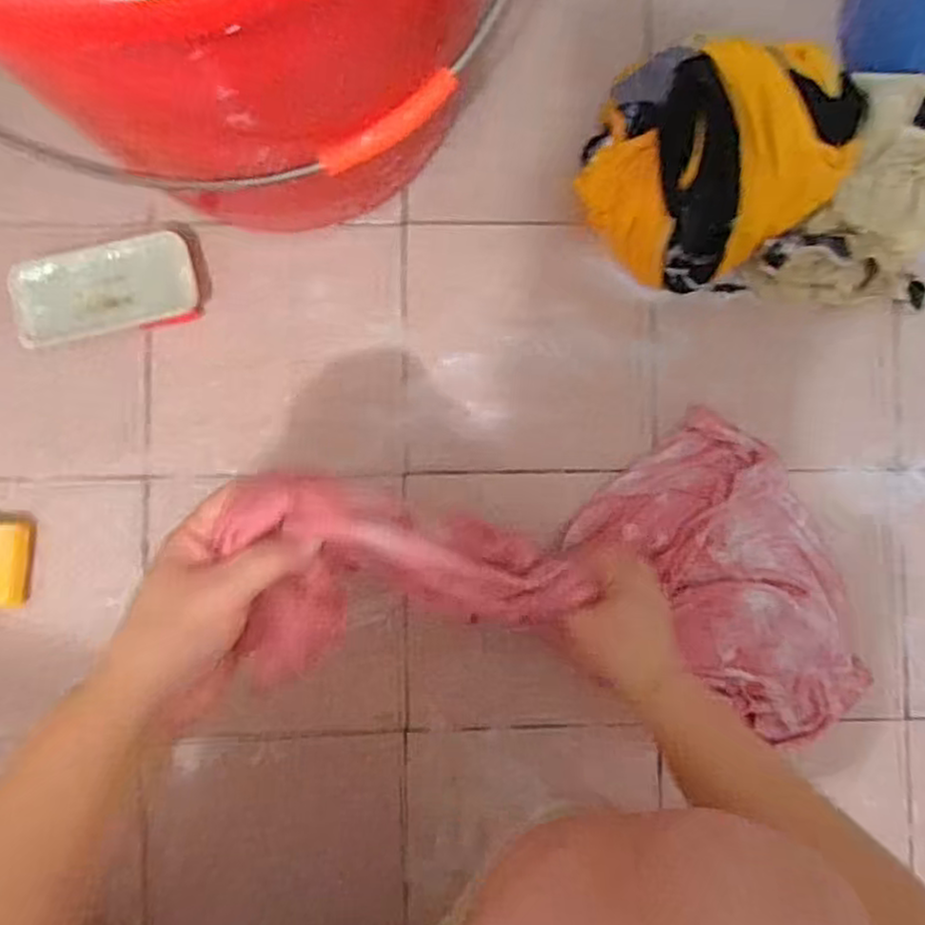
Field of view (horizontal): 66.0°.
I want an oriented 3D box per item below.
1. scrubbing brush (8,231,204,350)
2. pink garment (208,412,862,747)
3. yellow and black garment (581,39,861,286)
[{"bbox_3d":[-0.274,-0.133,0.552,0.132,0.043,0.069,-13,89,-2],"label":"scrubbing brush"},{"bbox_3d":[0.081,0.071,0.480,0.475,0.113,0.226,7,88,-32],"label":"pink garment"},{"bbox_3d":[0.178,-0.228,0.525,0.165,0.122,0.159,0,87,-1],"label":"yellow and black garment"}]

